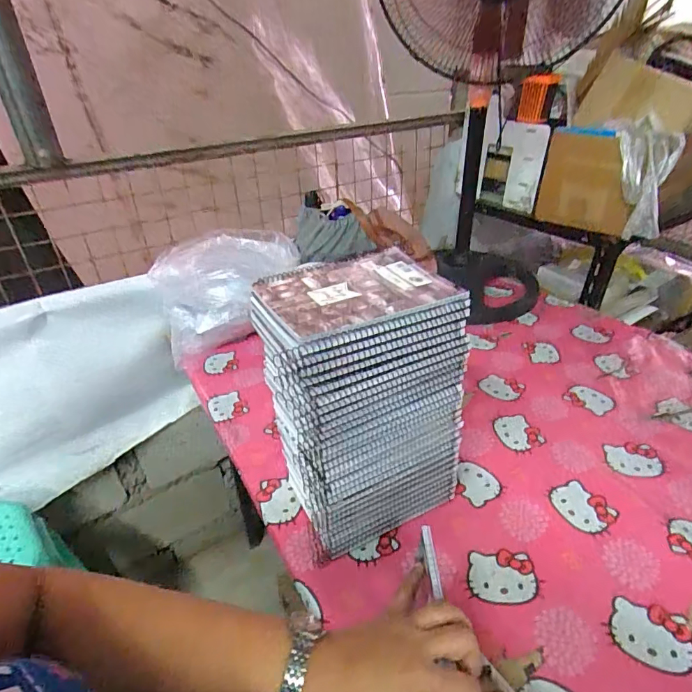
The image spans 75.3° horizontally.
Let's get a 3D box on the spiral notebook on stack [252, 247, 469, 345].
[{"bbox_3d":[0.010,-0.062,0.495,0.194,0.012,0.148,-19,36,-24],"label":"spiral notebook on stack"}]

